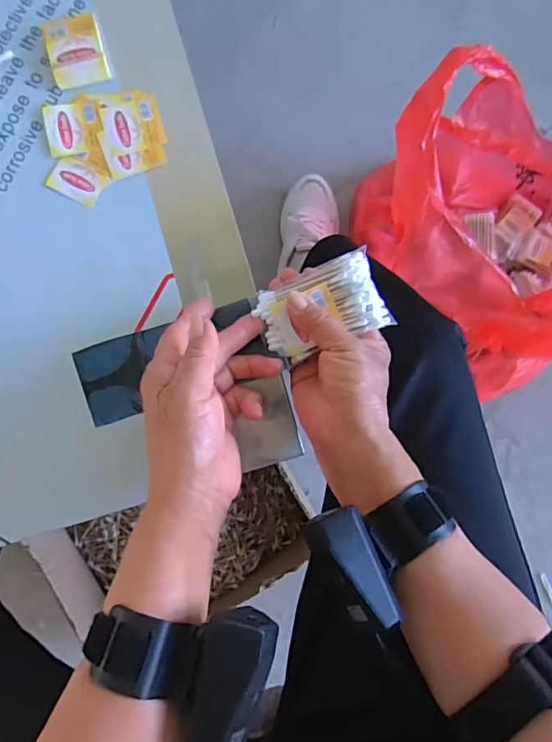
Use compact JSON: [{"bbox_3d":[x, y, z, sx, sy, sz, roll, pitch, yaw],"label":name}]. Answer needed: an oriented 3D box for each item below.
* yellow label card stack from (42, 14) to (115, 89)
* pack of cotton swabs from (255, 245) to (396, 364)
[{"bbox_3d":[-0.151,-0.243,0.384,0.042,0.010,0.047,-16,90,-3],"label":"yellow label card stack"},{"bbox_3d":[0.033,-0.045,0.364,0.090,0.015,0.058,-21,90,-3],"label":"pack of cotton swabs"}]

